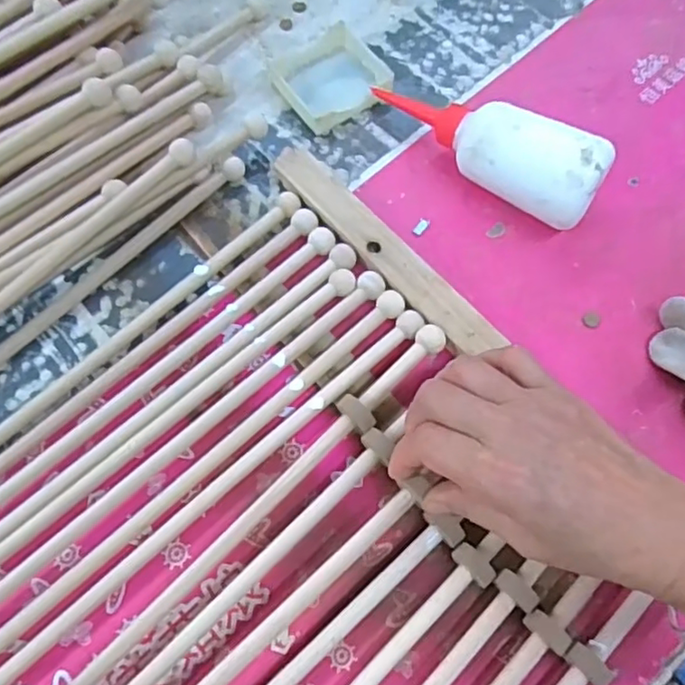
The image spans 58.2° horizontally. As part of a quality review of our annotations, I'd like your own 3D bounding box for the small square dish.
[{"bbox_3d":[-0.010,-0.210,0.485,0.076,0.017,0.079,-34,72,-12],"label":"small square dish"}]

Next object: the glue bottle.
[{"bbox_3d":[0.103,-0.136,0.433,0.158,0.061,0.051,33,72,13],"label":"glue bottle"}]

